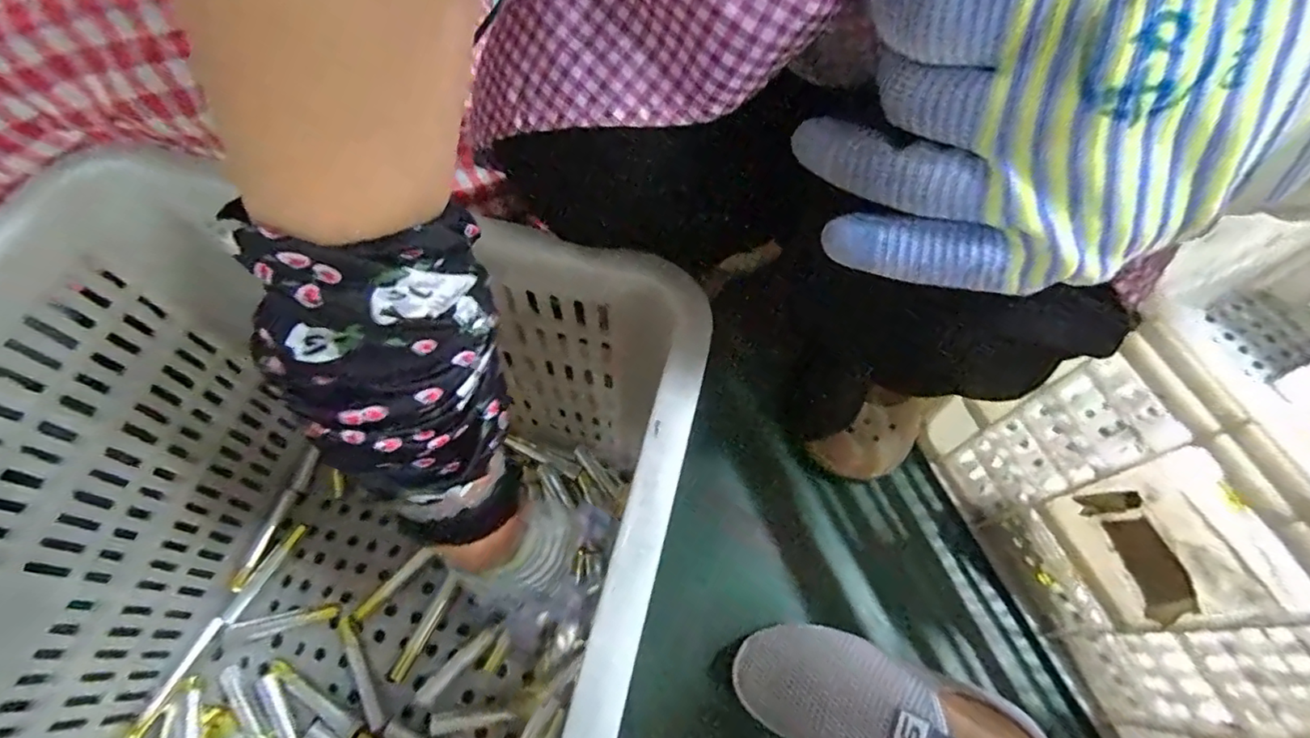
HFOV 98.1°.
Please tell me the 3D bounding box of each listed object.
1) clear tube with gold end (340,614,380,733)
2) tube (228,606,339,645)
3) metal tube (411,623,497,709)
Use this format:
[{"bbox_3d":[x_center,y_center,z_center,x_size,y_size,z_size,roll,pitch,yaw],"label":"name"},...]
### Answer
[{"bbox_3d":[-0.227,0.234,0.439,0.011,0.008,0.086,-24,66,-14],"label":"clear tube with gold end"},{"bbox_3d":[-0.300,0.205,0.460,0.084,0.014,0.018,-9,64,-7],"label":"tube"},{"bbox_3d":[-0.154,0.229,0.443,0.013,0.014,0.070,39,68,16],"label":"metal tube"}]

